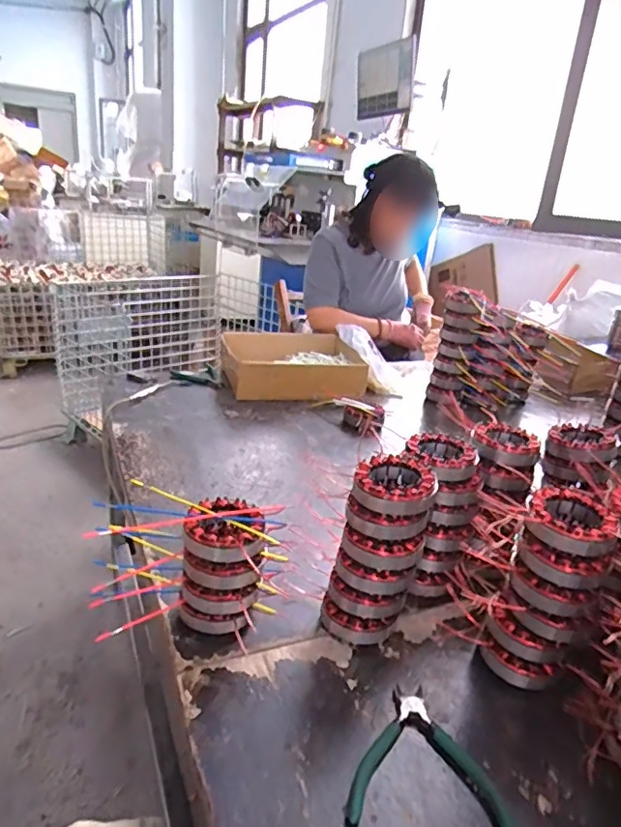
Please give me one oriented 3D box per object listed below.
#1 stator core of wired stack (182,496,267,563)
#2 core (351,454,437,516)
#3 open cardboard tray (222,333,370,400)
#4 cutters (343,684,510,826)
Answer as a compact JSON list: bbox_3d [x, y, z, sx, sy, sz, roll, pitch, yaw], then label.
[{"bbox_3d":[-0.091,0.125,0.595,0.083,0.041,0.089,4,22,-2],"label":"stator core of wired stack"},{"bbox_3d":[0.091,0.075,0.597,0.085,0.025,0.084,12,23,17],"label":"core"},{"bbox_3d":[-0.049,-0.124,1.388,0.316,0.093,0.293,0,22,-13],"label":"open cardboard tray"},{"bbox_3d":[0.094,0.307,0.503,0.131,0.021,0.136,4,22,-1],"label":"cutters"}]

